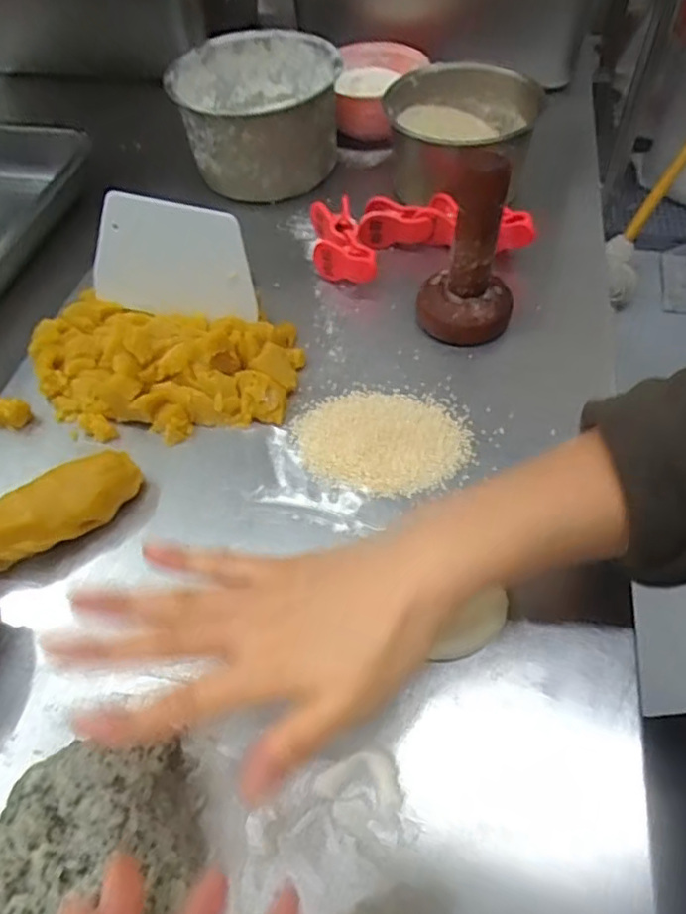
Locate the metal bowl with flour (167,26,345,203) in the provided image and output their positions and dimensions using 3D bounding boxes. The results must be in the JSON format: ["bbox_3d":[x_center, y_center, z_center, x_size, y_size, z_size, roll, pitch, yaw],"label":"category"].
[{"bbox_3d":[-0.077,-0.321,0.589,0.143,0.092,0.140,-2,55,3],"label":"metal bowl with flour"}]

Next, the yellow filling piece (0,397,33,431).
[{"bbox_3d":[-0.240,-0.031,0.441,0.031,0.022,0.015,2,56,6],"label":"yellow filling piece"}]

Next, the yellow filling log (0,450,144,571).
[{"bbox_3d":[-0.212,0.048,0.371,0.181,0.042,0.038,-23,57,-11],"label":"yellow filling log"}]

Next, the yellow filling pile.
[{"bbox_3d":[-0.133,-0.069,0.446,0.198,0.041,0.114,3,56,7],"label":"yellow filling pile"}]

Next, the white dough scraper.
[{"bbox_3d":[-0.124,-0.142,0.455,0.122,0.085,0.004,12,40,4],"label":"white dough scraper"}]

